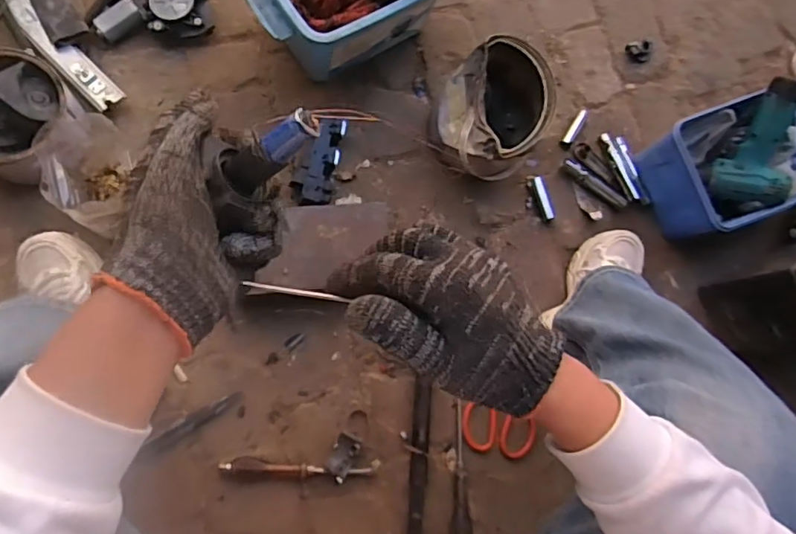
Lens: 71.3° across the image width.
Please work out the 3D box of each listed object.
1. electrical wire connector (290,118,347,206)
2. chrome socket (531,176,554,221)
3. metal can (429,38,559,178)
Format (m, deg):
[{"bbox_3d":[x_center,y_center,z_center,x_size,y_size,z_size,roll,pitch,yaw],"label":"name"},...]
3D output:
[{"bbox_3d":[-0.116,-0.155,0.812,0.057,0.033,0.128,13,82,-1],"label":"electrical wire connector"},{"bbox_3d":[0.232,-0.110,0.887,0.019,0.017,0.073,-15,84,-12],"label":"chrome socket"},{"bbox_3d":[0.140,-0.234,0.821,0.152,0.147,0.187,29,79,-4],"label":"metal can"}]

